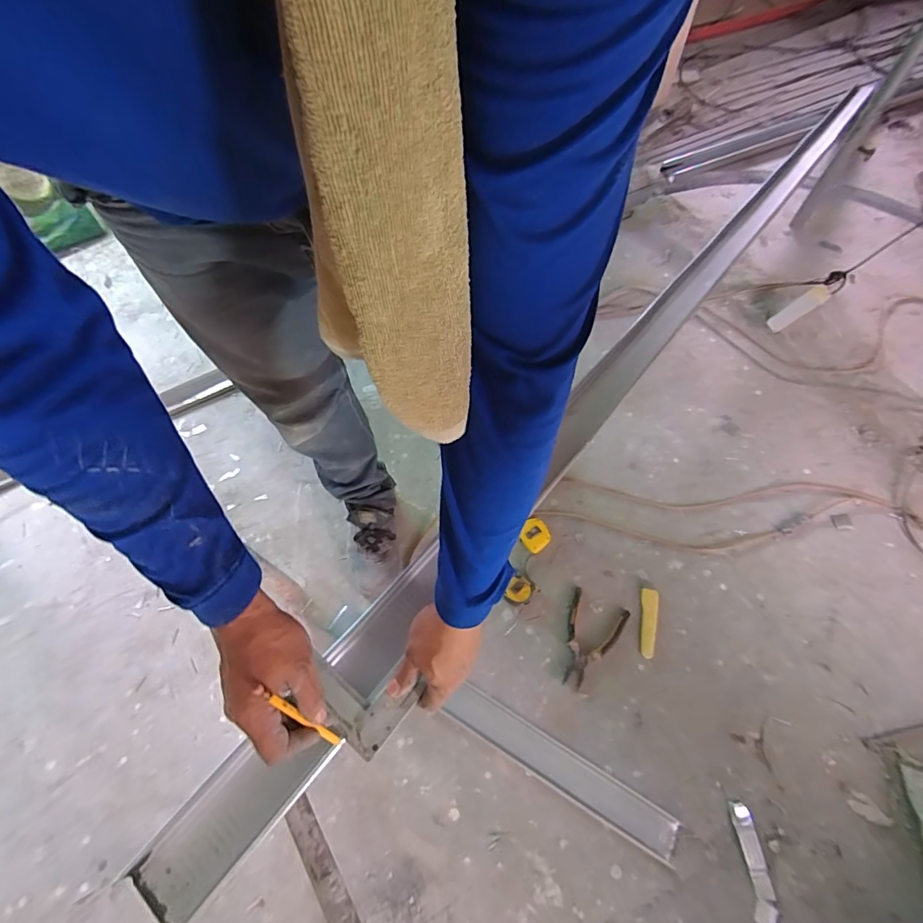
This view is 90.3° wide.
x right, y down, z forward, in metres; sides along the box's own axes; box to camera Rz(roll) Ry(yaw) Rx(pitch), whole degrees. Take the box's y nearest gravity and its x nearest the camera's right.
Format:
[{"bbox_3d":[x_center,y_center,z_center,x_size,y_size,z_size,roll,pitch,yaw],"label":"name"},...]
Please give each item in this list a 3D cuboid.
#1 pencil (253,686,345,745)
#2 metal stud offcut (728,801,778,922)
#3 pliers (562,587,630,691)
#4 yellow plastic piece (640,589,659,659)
[{"bbox_3d":[-0.134,0.229,0.402,0.008,0.144,0.008,-34,44,-14],"label":"pencil"},{"bbox_3d":[0.506,0.693,0.794,0.041,0.007,0.172,-2,66,-1],"label":"metal stud offcut"},{"bbox_3d":[0.263,0.372,0.947,0.116,0.012,0.184,25,69,10],"label":"pliers"},{"bbox_3d":[0.397,0.340,0.970,0.036,0.013,0.139,10,67,4],"label":"yellow plastic piece"}]

